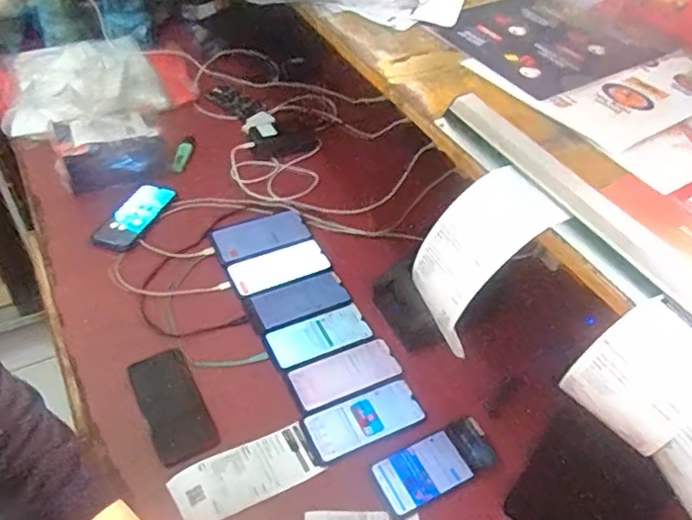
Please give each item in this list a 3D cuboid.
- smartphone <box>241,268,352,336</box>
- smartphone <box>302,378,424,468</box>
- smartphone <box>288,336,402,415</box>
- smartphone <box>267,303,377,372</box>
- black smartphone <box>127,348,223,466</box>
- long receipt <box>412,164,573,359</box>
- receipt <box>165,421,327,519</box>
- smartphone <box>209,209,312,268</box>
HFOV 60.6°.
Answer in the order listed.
[{"bbox_3d":[-0.078,0.065,0.945,0.158,0.015,0.085,-21,51,-15],"label":"smartphone"},{"bbox_3d":[0.025,0.218,0.810,0.161,0.006,0.076,-16,50,-20],"label":"smartphone"},{"bbox_3d":[-0.001,0.163,0.857,0.157,0.006,0.074,-18,51,-22],"label":"smartphone"},{"bbox_3d":[-0.040,0.112,0.895,0.151,0.015,0.071,-19,51,-22],"label":"smartphone"},{"bbox_3d":[-0.235,0.194,0.800,0.077,0.012,0.168,-20,51,-23],"label":"black smartphone"},{"bbox_3d":[0.119,-0.003,0.528,0.099,0.121,0.079,-21,52,-24],"label":"long receipt"},{"bbox_3d":[-0.125,0.271,0.749,0.178,0.014,0.076,-19,51,-22],"label":"receipt"},{"bbox_3d":[-0.149,-0.045,1.034,0.167,0.010,0.087,-20,51,-23],"label":"smartphone"}]

